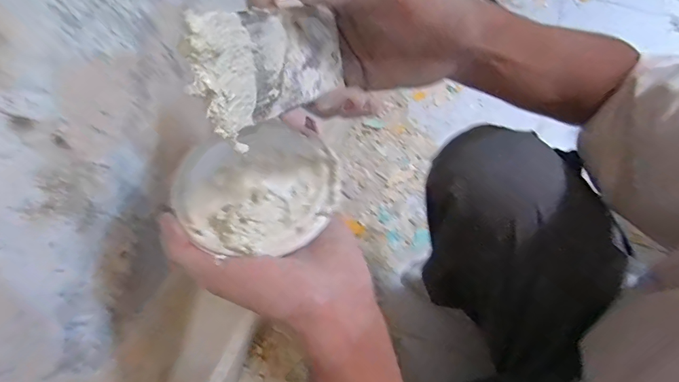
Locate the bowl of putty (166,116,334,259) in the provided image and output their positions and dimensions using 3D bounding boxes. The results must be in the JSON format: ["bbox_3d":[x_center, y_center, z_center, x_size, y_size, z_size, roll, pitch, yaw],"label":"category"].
[{"bbox_3d":[-0.055,0.002,0.286,0.103,0.040,0.105,-5,51,1],"label":"bowl of putty"}]

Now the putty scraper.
[{"bbox_3d":[-0.029,-0.061,0.207,0.004,0.053,0.104,6,25,31],"label":"putty scraper"}]

